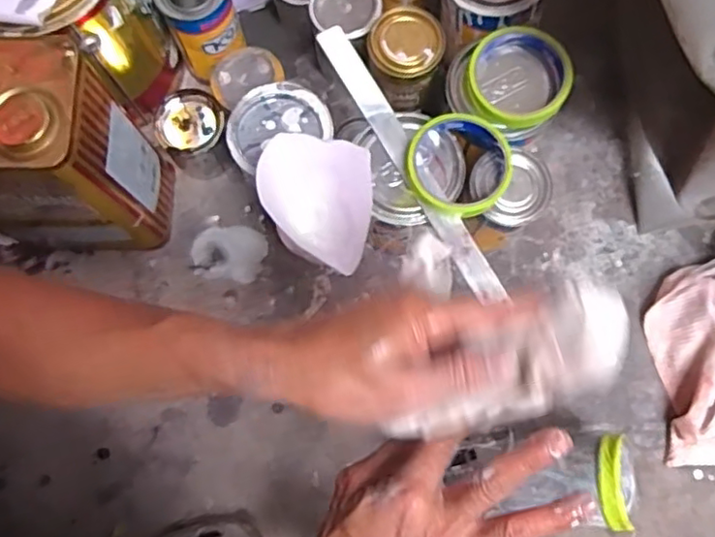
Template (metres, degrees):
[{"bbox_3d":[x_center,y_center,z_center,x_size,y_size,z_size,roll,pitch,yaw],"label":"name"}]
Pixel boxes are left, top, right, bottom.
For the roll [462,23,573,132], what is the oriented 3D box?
[{"bbox_3d":[0.149,-0.174,0.564,0.094,0.030,0.096,0,78,1],"label":"roll"}]

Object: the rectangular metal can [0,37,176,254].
[{"bbox_3d":[-0.289,-0.098,0.570,0.169,0.232,0.112,4,79,1],"label":"rectangular metal can"}]

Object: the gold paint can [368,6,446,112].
[{"bbox_3d":[0.046,-0.208,0.615,0.072,0.068,0.079,7,78,3],"label":"gold paint can"}]

